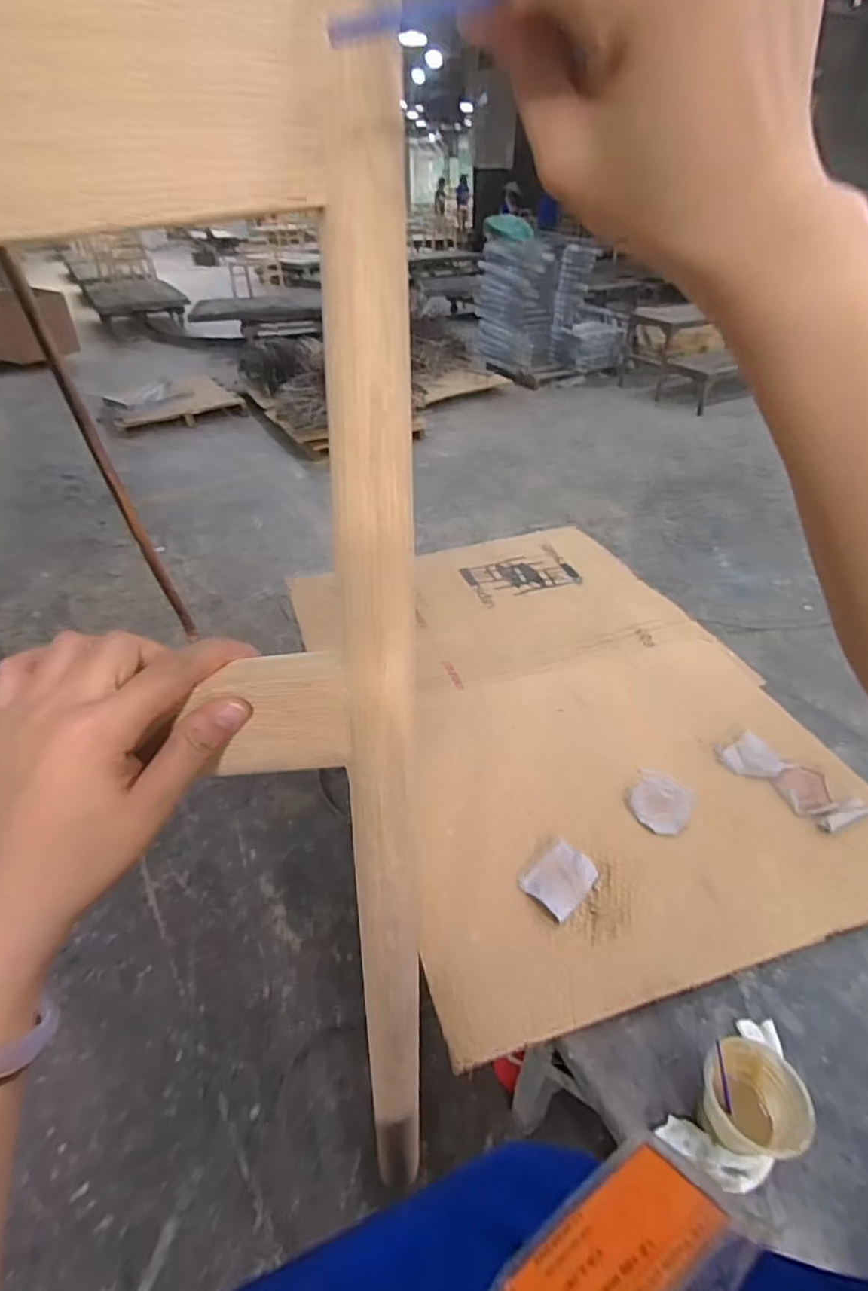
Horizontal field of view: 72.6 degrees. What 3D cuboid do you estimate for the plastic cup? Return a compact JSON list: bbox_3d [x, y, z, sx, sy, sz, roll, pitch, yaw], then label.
[{"bbox_3d":[0.385,0.572,0.734,0.111,0.115,0.116,-1,39,1],"label":"plastic cup"}]

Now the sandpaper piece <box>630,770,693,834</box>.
[{"bbox_3d":[0.450,0.308,1.169,0.109,0.010,0.140,24,44,29],"label":"sandpaper piece"}]

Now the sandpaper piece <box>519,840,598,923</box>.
[{"bbox_3d":[0.222,0.397,1.024,0.125,0.029,0.093,-30,46,-32],"label":"sandpaper piece"}]

